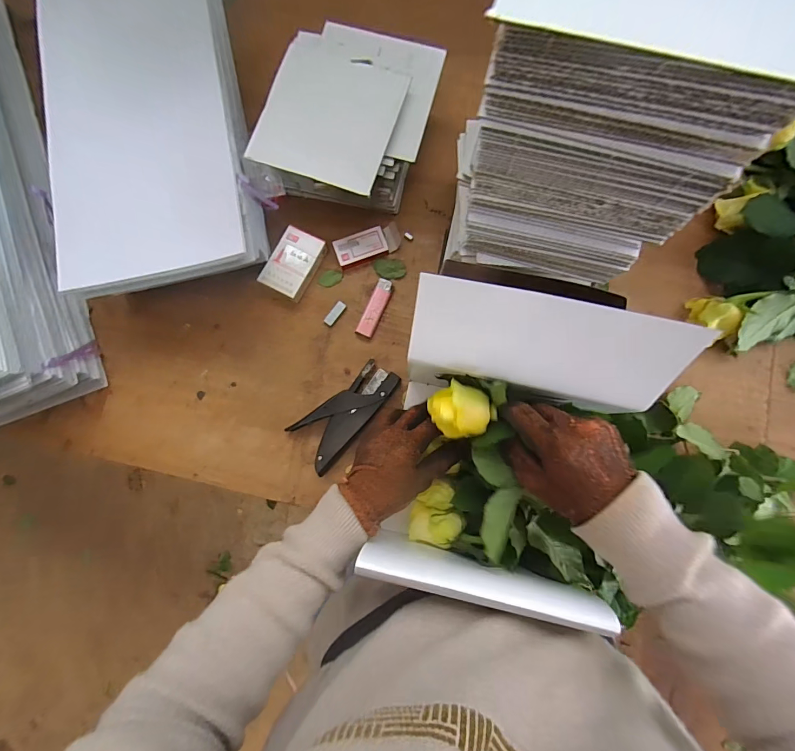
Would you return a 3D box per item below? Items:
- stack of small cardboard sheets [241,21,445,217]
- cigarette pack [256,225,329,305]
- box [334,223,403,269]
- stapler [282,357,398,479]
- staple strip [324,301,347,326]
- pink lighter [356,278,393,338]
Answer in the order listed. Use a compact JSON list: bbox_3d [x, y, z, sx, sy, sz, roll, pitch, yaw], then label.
[{"bbox_3d":[-0.060,-0.316,0.502,0.189,0.093,0.232,17,83,4],"label":"stack of small cardboard sheets"},{"bbox_3d":[-0.138,-0.148,0.513,0.053,0.023,0.087,28,84,5],"label":"cigarette pack"},{"bbox_3d":[-0.039,-0.176,0.519,0.088,0.014,0.035,-20,83,-1],"label":"box"},{"bbox_3d":[-0.064,0.045,0.487,0.067,0.026,0.145,45,86,6],"label":"stapler"},{"bbox_3d":[-0.083,-0.082,0.515,0.013,0.005,0.035,36,85,6],"label":"staple strip"},{"bbox_3d":[-0.029,-0.089,0.512,0.023,0.009,0.080,23,84,4],"label":"pink lighter"}]

